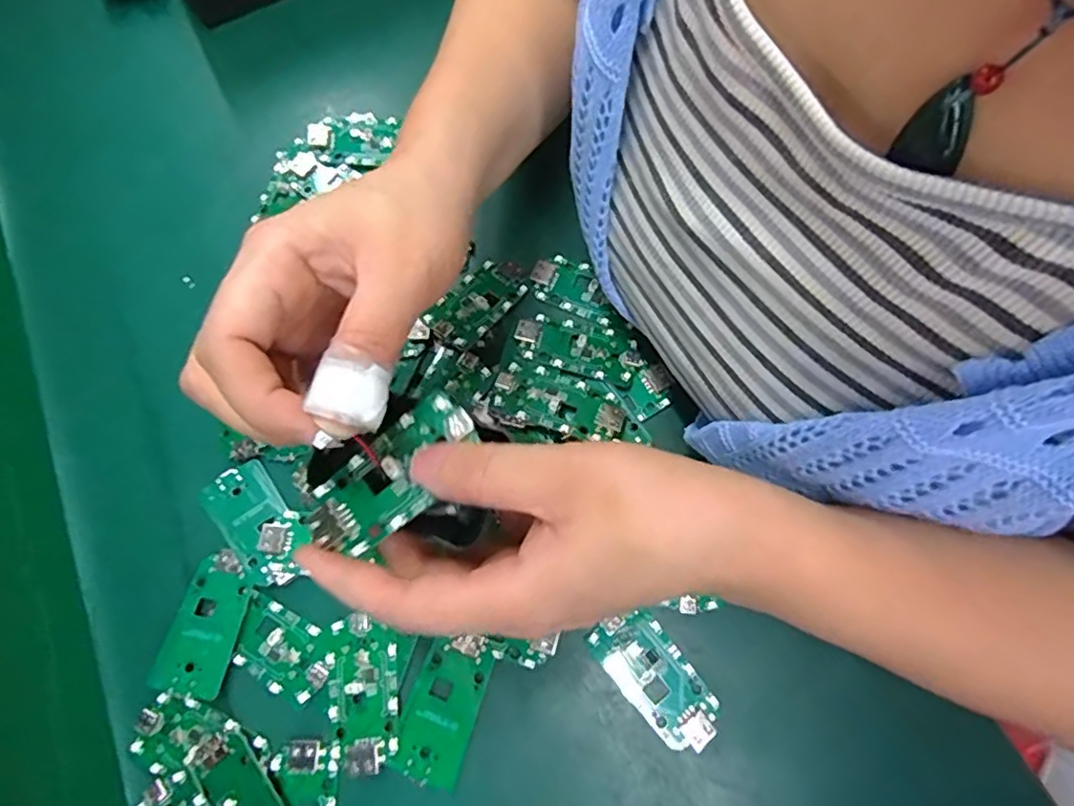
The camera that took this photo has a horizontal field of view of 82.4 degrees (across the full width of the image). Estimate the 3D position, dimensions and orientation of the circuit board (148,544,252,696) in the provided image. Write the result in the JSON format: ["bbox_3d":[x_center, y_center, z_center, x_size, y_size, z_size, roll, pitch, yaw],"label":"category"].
[{"bbox_3d":[-0.153,0.101,0.284,0.032,0.008,0.061,9,70,5],"label":"circuit board"}]

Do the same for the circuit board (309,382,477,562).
[{"bbox_3d":[-0.049,0.023,0.209,0.031,0.005,0.063,39,83,15],"label":"circuit board"}]

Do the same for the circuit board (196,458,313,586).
[{"bbox_3d":[-0.135,0.057,0.297,0.033,0.008,0.064,-40,70,-14],"label":"circuit board"}]

